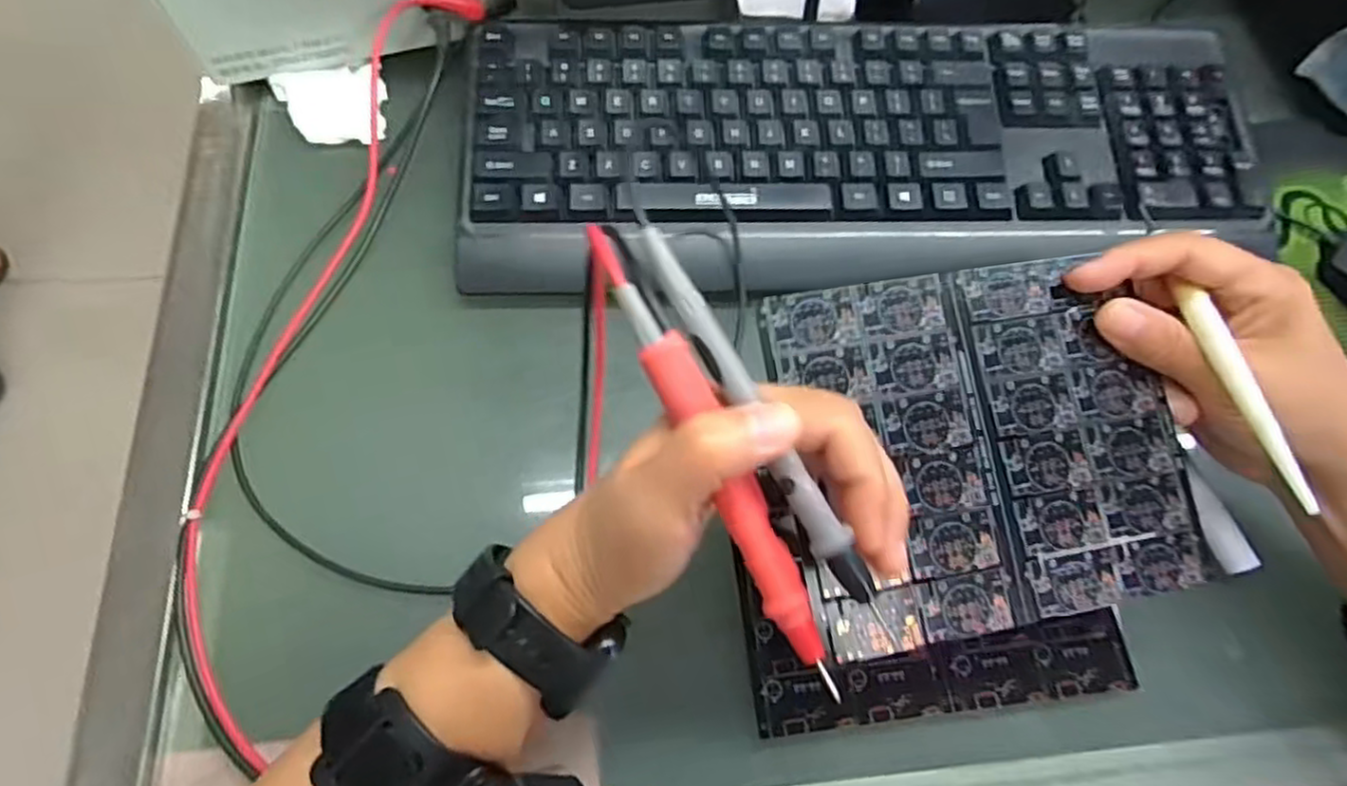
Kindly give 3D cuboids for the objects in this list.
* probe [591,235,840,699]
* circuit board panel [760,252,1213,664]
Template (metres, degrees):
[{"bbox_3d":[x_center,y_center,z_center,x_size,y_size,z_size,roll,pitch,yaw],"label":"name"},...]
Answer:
[{"bbox_3d":[0.014,0.021,0.225,0.015,0.008,0.158,-28,93,-13],"label":"probe"},{"bbox_3d":[0.127,0.020,0.293,0.157,0.004,0.142,-9,83,-8],"label":"circuit board panel"}]

